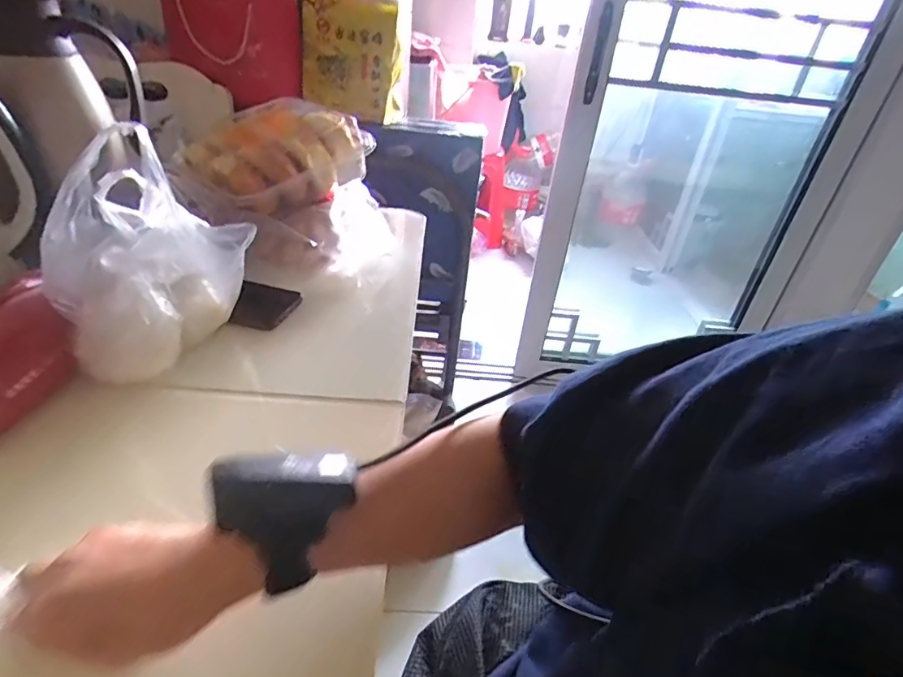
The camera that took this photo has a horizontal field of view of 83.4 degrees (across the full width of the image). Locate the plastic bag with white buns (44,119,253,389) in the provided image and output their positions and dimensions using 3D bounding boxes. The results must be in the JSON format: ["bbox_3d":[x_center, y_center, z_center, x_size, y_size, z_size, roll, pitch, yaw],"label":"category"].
[{"bbox_3d":[-0.250,-0.066,0.429,0.120,0.203,0.117,15,35,12],"label":"plastic bag with white buns"}]

